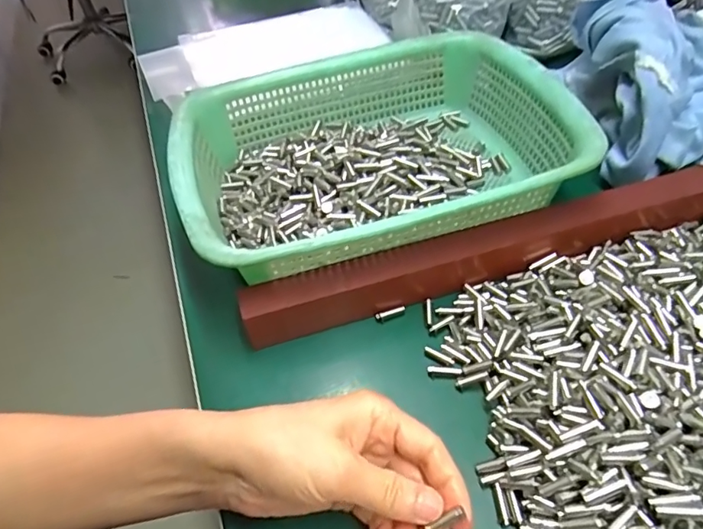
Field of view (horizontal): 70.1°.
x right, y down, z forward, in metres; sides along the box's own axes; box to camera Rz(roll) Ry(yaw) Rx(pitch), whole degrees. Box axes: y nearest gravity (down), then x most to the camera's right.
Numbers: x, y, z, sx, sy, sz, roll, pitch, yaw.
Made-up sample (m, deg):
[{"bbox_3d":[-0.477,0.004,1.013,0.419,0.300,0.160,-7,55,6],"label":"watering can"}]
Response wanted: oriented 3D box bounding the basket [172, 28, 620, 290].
[{"bbox_3d":[0.014,-0.088,0.403,0.288,0.066,0.216,-15,50,-7],"label":"basket"}]

